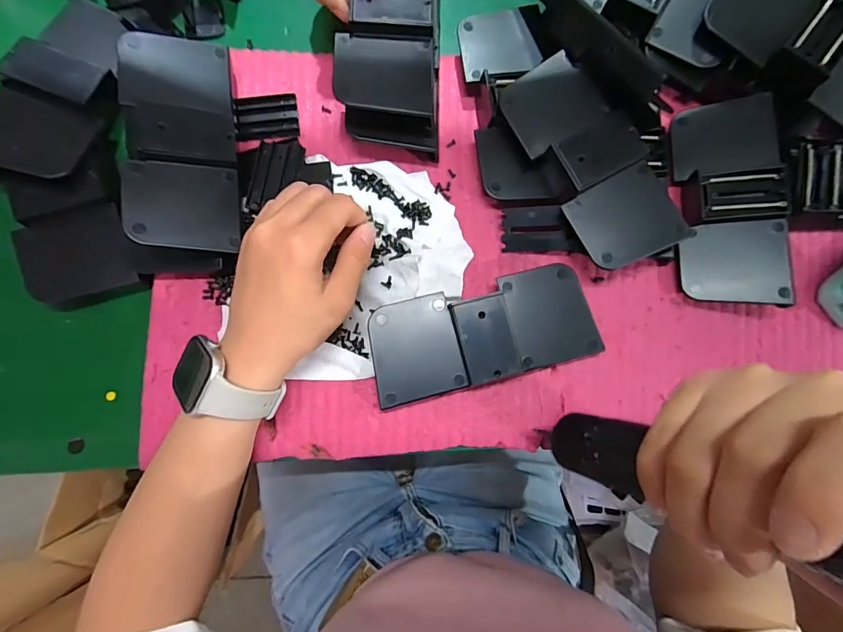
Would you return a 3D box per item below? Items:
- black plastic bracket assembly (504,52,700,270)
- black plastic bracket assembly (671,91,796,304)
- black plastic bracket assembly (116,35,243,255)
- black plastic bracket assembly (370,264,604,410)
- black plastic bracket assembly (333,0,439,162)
[{"bbox_3d":[0.123,-0.111,0.306,0.067,0.031,0.160,-30,84,-7],"label":"black plastic bracket assembly"},{"bbox_3d":[0.236,-0.091,0.319,0.070,0.018,0.162,-1,83,18],"label":"black plastic bracket assembly"},{"bbox_3d":[-0.167,-0.126,0.290,0.069,0.021,0.159,-2,83,-31],"label":"black plastic bracket assembly"},{"bbox_3d":[0.044,0.012,0.305,0.160,0.029,0.069,-14,82,-5],"label":"black plastic bracket assembly"},{"bbox_3d":[-0.024,-0.213,0.322,0.079,0.058,0.166,-1,81,-3],"label":"black plastic bracket assembly"}]

